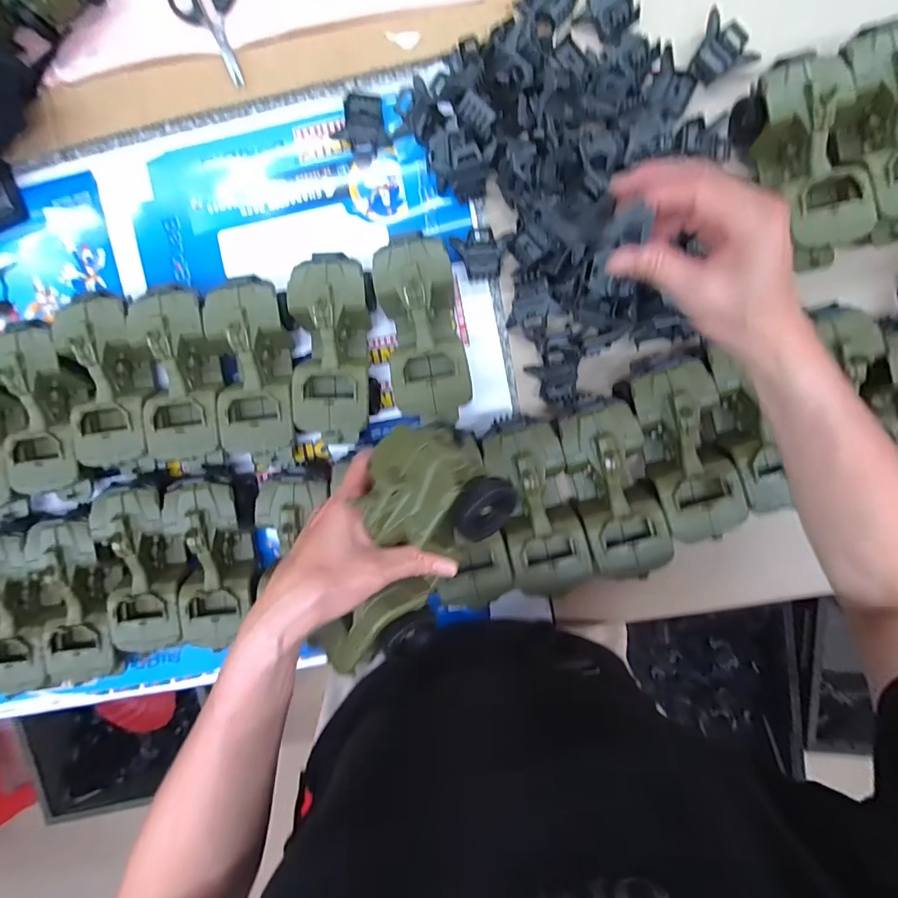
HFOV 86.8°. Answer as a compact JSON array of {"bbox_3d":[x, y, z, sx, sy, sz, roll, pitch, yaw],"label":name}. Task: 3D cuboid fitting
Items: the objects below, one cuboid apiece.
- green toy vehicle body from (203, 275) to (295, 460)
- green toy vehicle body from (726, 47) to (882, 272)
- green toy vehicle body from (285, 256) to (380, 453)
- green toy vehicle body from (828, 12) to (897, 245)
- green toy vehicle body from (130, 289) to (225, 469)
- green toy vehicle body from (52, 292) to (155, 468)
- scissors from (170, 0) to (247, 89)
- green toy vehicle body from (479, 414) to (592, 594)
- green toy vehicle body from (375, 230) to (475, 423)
[{"bbox_3d":[-0.205,-0.084,0.513,0.076,0.083,0.182,-6,94,4],"label":"green toy vehicle body"},{"bbox_3d":[0.350,-0.278,0.465,0.083,0.068,0.192,-16,93,4],"label":"green toy vehicle body"},{"bbox_3d":[-0.119,-0.102,0.509,0.082,0.080,0.189,3,94,3],"label":"green toy vehicle body"},{"bbox_3d":[0.421,-0.300,0.453,0.093,0.061,0.191,-25,92,5],"label":"green toy vehicle body"},{"bbox_3d":[-0.285,-0.076,0.519,0.078,0.081,0.181,-7,94,4],"label":"green toy vehicle body"},{"bbox_3d":[-0.361,-0.074,0.523,0.075,0.083,0.175,-7,94,4],"label":"green toy vehicle body"},{"bbox_3d":[-0.256,-0.464,0.522,0.072,0.006,0.127,-20,93,5],"label":"scissors"},{"bbox_3d":[0.092,0.059,0.508,0.082,0.079,0.187,-15,93,4],"label":"green toy vehicle body"},{"bbox_3d":[-0.025,-0.120,0.500,0.077,0.080,0.184,-10,93,4],"label":"green toy vehicle body"}]

